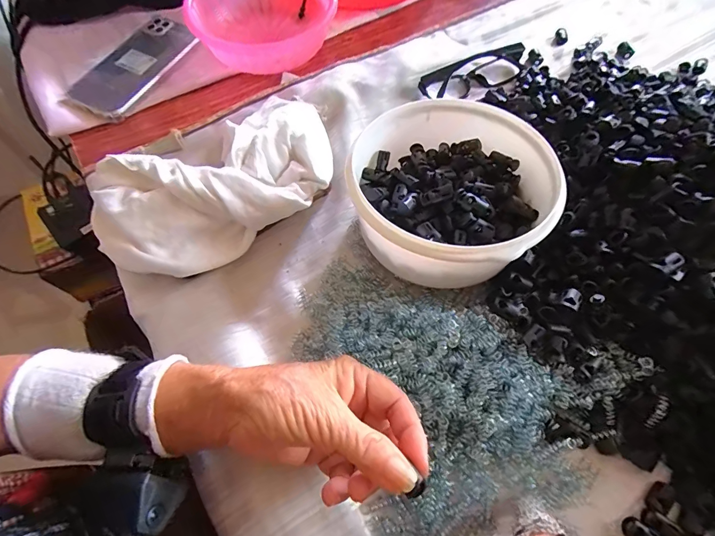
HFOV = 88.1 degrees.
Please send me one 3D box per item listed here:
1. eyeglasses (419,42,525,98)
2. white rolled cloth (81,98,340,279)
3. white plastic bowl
[{"bbox_3d":[0.137,-0.222,0.419,0.138,0.025,0.041,-28,67,-12],"label":"eyeglasses"},{"bbox_3d":[-0.122,-0.074,0.336,0.222,0.065,0.127,-23,66,-10],"label":"white rolled cloth"},{"bbox_3d":[0.080,-0.062,0.315,0.144,0.086,0.158,0,64,1],"label":"white plastic bowl"}]

